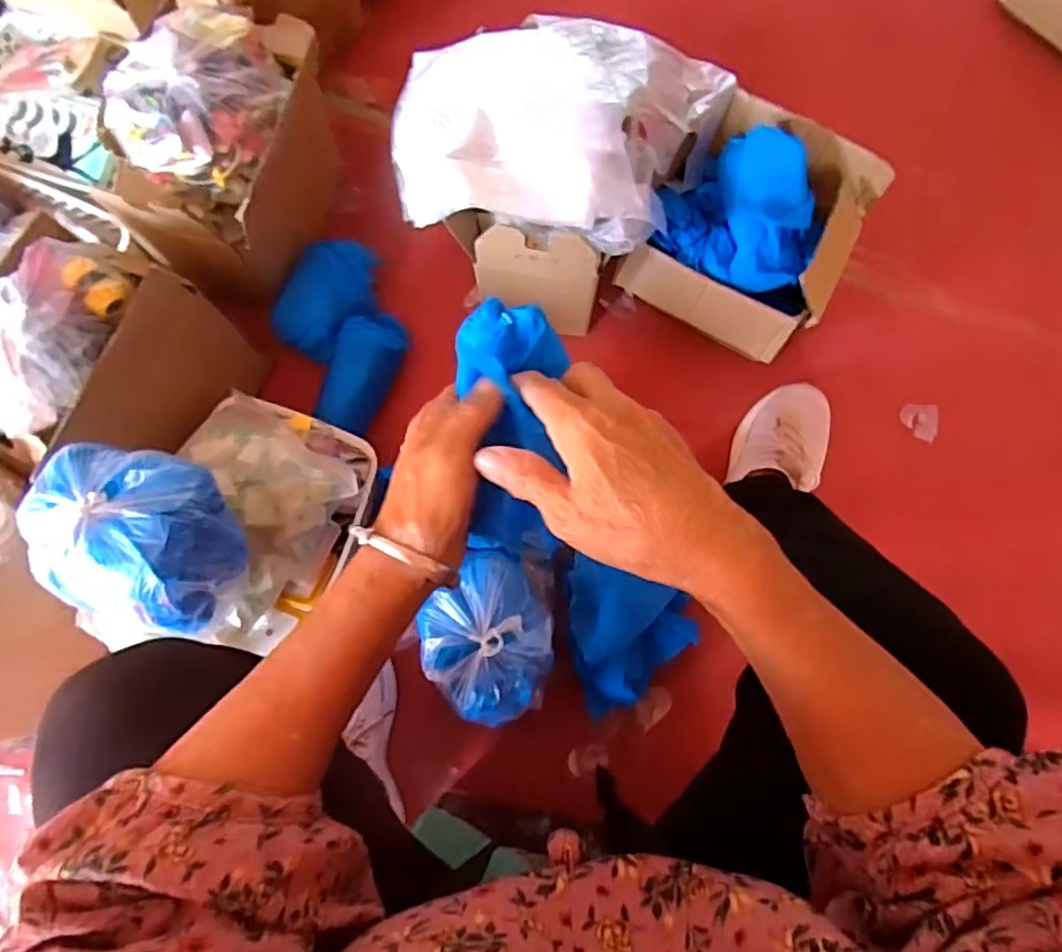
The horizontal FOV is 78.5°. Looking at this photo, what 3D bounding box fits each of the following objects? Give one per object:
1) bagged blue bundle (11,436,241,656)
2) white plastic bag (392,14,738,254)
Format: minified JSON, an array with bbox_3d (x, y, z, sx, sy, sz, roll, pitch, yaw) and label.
[{"bbox_3d":[-0.315,0.048,0.514,0.154,0.091,0.135,17,78,3],"label":"bagged blue bundle"},{"bbox_3d":[0.029,-0.331,0.631,0.305,0.075,0.222,9,78,1],"label":"white plastic bag"}]

